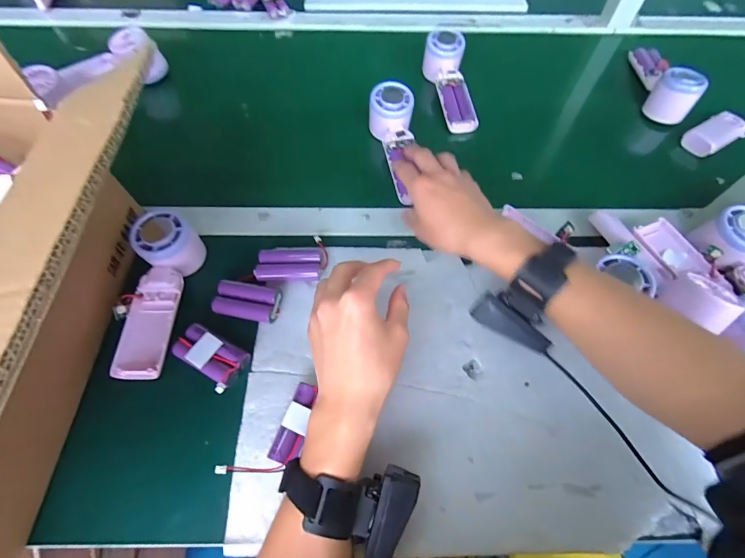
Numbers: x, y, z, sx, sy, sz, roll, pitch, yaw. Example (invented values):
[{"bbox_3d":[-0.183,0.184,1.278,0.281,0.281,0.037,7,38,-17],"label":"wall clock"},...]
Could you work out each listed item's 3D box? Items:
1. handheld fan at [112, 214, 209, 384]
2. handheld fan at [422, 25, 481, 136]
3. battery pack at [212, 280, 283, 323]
[{"bbox_3d":[-0.218,0.014,0.373,0.057,0.047,0.167,4,65,1],"label":"handheld fan"},{"bbox_3d":[0.120,-0.288,0.546,0.060,0.050,0.172,-10,79,-6],"label":"handheld fan"},{"bbox_3d":[-0.127,0.021,0.382,0.067,0.013,0.038,10,65,4],"label":"battery pack"}]

